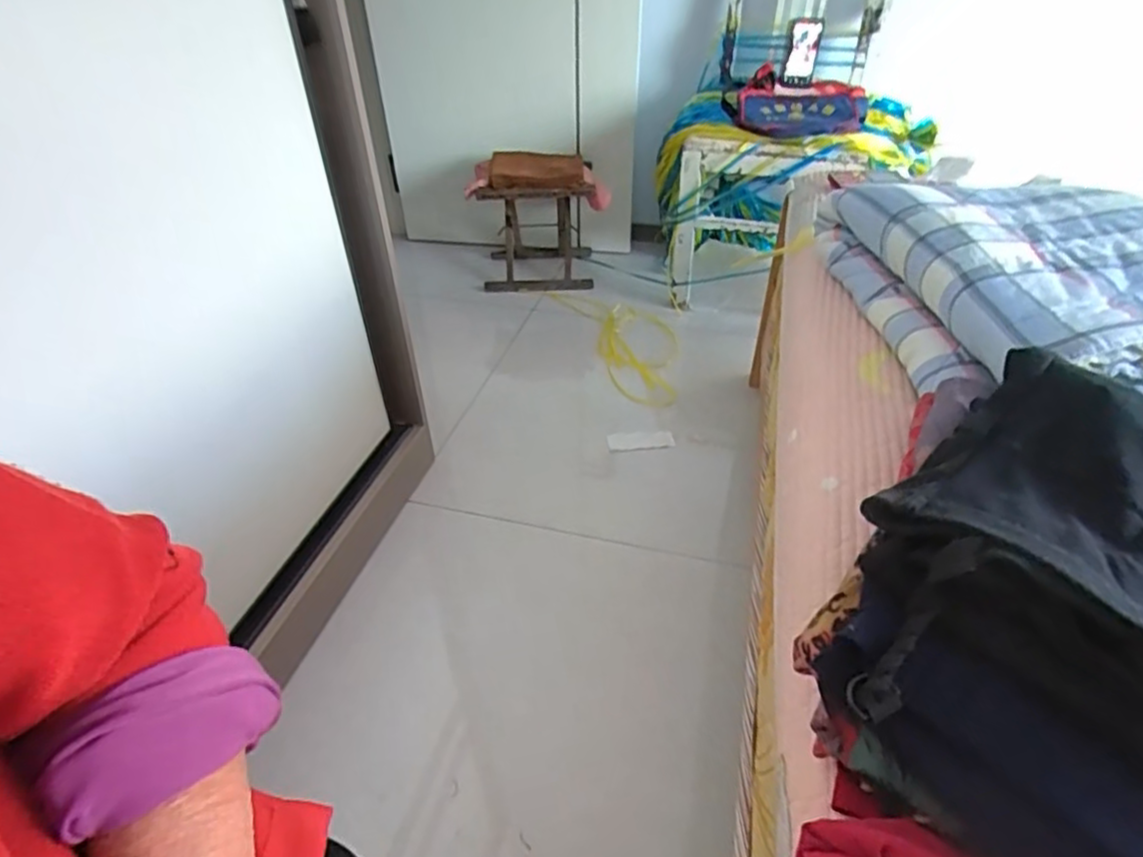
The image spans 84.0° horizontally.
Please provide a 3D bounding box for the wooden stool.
[{"bbox_3d":[-0.094,-0.620,1.850,0.306,0.319,0.319,-1,39,0],"label":"wooden stool"}]

